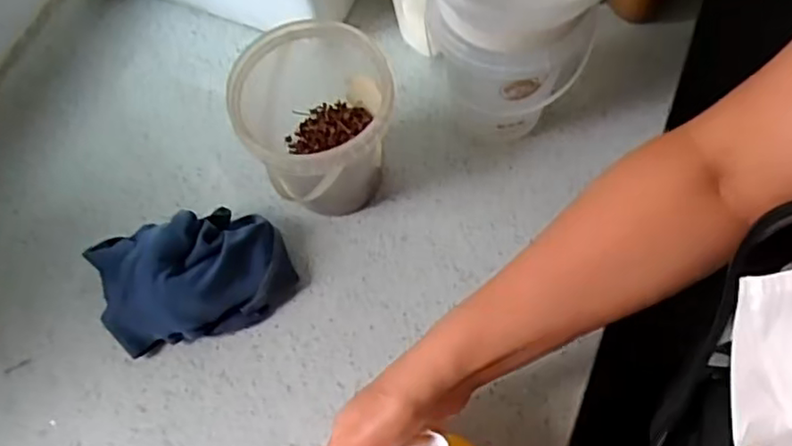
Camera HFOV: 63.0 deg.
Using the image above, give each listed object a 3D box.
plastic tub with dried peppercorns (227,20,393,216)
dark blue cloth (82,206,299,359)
[{"bbox_3d":[-0.058,-0.073,0.523,0.113,0.138,0.123,-2,66,3],"label":"plastic tub with dried peppercorns"},{"bbox_3d":[-0.166,0.039,0.523,0.156,0.056,0.100,-15,66,-3],"label":"dark blue cloth"}]

